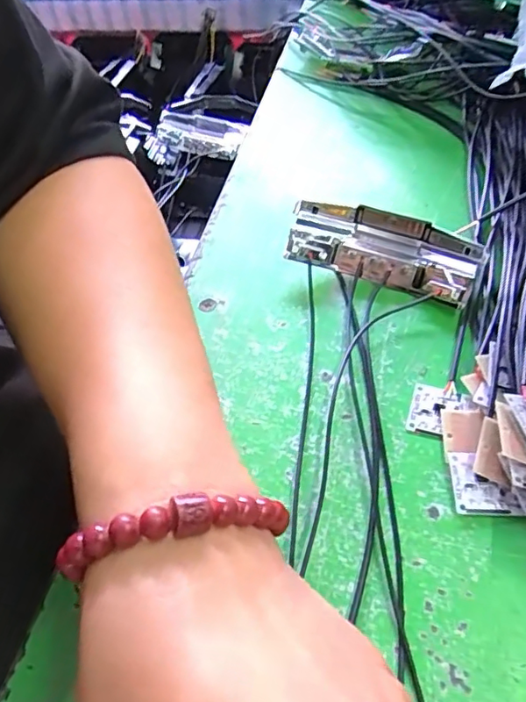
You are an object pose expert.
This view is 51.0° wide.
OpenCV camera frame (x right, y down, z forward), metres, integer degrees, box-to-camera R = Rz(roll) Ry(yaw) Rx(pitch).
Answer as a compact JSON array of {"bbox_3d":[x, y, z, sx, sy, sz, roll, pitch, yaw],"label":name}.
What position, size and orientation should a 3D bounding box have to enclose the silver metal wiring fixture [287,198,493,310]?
[{"bbox_3d":[0.063,-0.052,0.291,0.096,0.025,0.039,17,56,20],"label":"silver metal wiring fixture"}]

